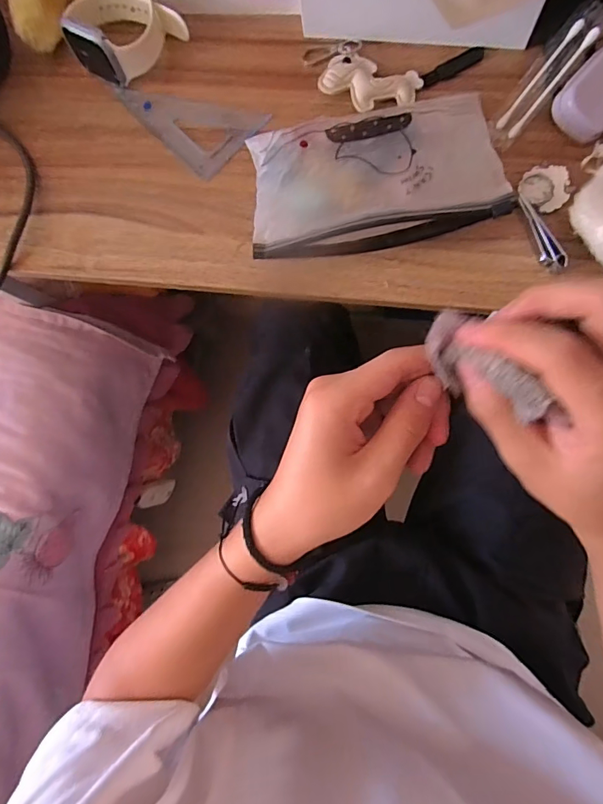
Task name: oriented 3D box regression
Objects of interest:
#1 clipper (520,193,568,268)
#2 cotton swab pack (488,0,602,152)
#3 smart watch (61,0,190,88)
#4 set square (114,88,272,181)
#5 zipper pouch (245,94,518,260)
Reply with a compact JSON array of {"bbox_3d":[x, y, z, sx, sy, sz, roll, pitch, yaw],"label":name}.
[{"bbox_3d":[0.156,-0.111,0.293,0.012,0.011,0.053,-27,81,4],"label":"clipper"},{"bbox_3d":[0.164,-0.218,0.296,0.025,0.010,0.095,44,107,5],"label":"cotton swab pack"},{"bbox_3d":[-0.137,-0.280,0.334,0.076,0.040,0.069,41,90,9],"label":"smart watch"},{"bbox_3d":[-0.087,-0.227,0.345,0.107,0.004,0.066,43,91,9],"label":"set square"},{"bbox_3d":[0.048,-0.149,0.303,0.161,0.033,0.094,-6,83,7],"label":"zipper pouch"}]

